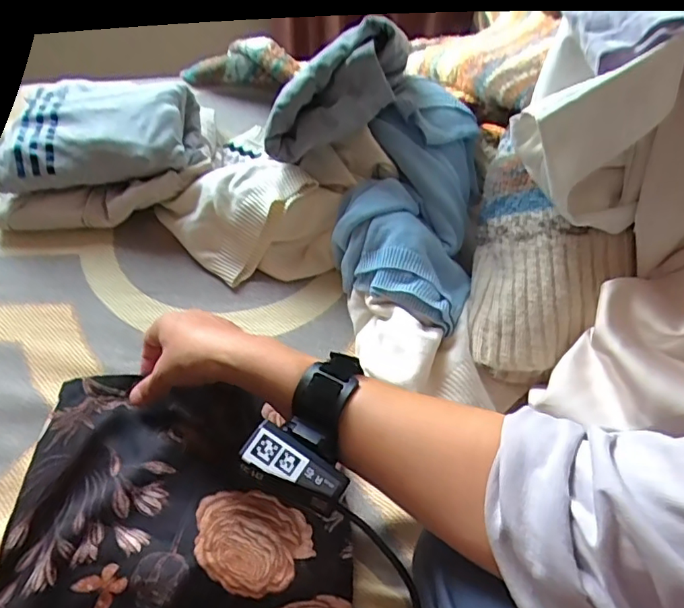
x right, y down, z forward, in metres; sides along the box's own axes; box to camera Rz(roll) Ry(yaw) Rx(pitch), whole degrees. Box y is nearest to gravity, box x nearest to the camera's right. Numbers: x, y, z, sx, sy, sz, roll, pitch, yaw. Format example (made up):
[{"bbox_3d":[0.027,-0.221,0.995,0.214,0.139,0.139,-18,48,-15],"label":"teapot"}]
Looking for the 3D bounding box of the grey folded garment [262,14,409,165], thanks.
[{"bbox_3d":[-0.004,-0.198,0.503,0.143,0.103,0.056,-18,55,-13],"label":"grey folded garment"}]

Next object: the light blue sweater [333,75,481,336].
[{"bbox_3d":[0.068,-0.106,0.532,0.129,0.075,0.273,9,67,7],"label":"light blue sweater"}]

